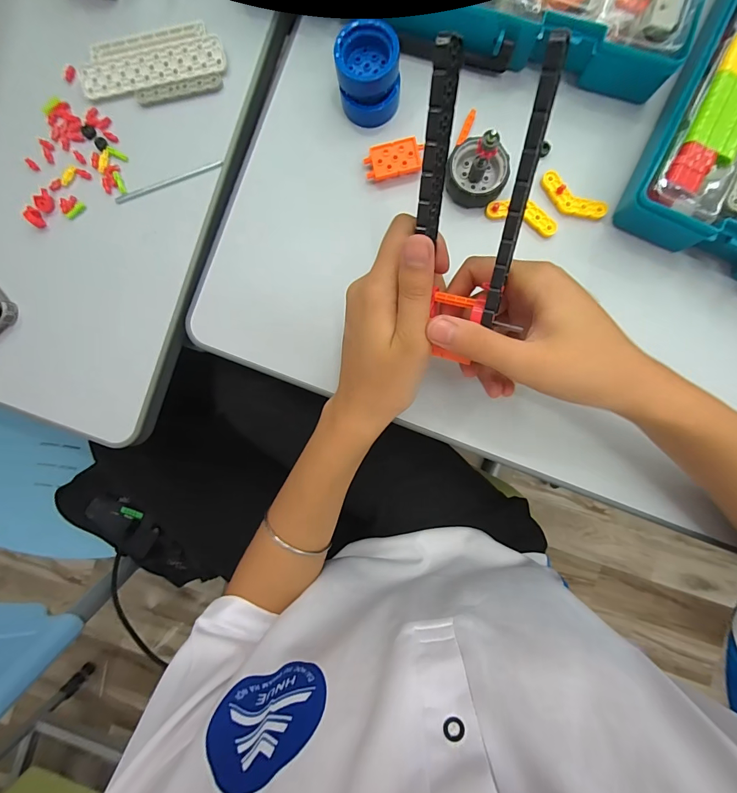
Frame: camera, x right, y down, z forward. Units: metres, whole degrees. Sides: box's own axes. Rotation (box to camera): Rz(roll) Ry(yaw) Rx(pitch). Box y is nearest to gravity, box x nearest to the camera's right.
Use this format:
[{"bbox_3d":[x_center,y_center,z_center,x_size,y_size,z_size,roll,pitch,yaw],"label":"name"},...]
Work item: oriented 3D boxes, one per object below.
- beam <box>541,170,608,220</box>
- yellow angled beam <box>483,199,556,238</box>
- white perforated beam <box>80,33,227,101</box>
[{"bbox_3d":[0.166,-0.161,0.304,0.057,0.008,0.022,34,91,1],"label":"beam"},{"bbox_3d":[0.127,-0.150,0.305,0.059,0.010,0.020,20,91,2],"label":"yellow angled beam"},{"bbox_3d":[-0.181,-0.277,0.313,0.120,0.014,0.029,-11,90,2],"label":"white perforated beam"}]

